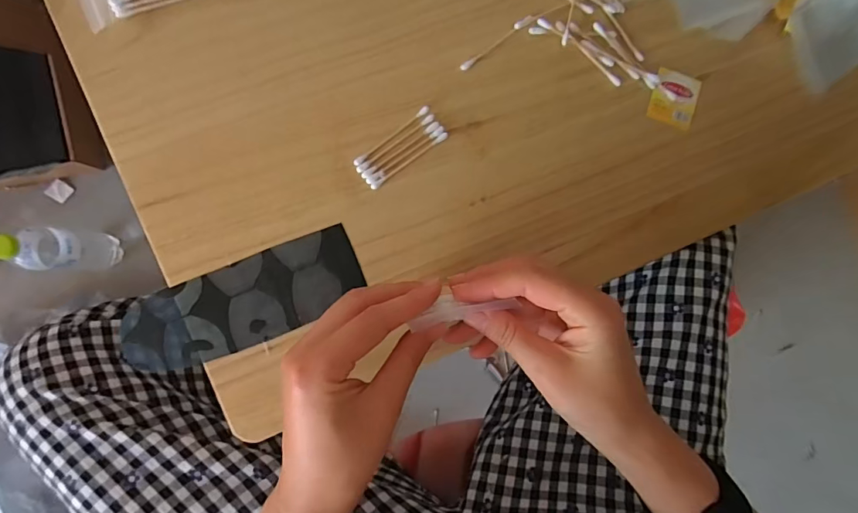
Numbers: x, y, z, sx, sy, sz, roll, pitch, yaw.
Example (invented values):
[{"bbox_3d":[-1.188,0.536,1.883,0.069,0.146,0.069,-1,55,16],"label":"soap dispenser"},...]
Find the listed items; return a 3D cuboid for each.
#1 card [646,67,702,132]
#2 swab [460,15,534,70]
[{"bbox_3d":[0.204,-0.130,0.366,0.039,0.004,0.043,14,88,-8],"label":"card"},{"bbox_3d":[0.054,-0.168,0.347,0.071,0.004,0.006,-38,95,-6],"label":"swab"}]

